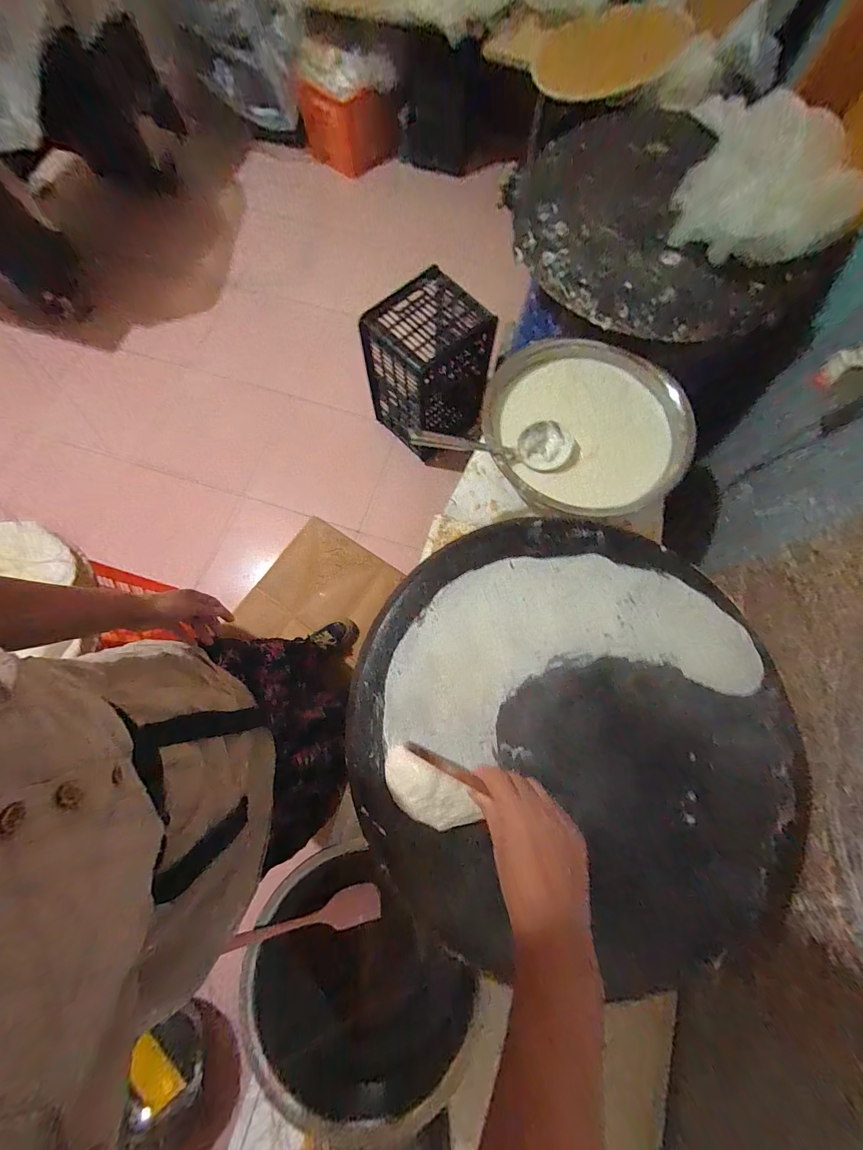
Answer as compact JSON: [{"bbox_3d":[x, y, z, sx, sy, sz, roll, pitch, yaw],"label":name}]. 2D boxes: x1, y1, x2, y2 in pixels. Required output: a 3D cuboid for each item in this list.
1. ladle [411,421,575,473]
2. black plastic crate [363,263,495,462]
[{"bbox_3d":[0.147,-0.257,0.745,0.322,0.067,0.105,-5,74,-21],"label":"ladle"},{"bbox_3d":[-0.001,-0.735,1.394,0.345,0.503,0.323,40,79,10],"label":"black plastic crate"}]

